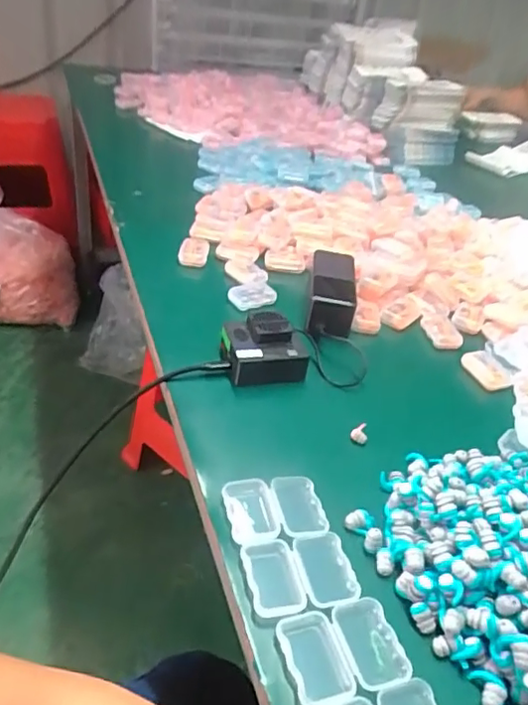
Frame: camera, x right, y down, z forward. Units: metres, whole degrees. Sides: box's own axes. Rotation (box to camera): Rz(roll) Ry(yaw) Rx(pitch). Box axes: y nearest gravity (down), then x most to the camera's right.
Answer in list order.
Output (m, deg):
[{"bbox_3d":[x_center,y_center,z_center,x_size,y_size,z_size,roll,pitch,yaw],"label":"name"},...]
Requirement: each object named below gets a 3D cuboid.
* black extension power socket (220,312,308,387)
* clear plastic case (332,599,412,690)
[{"bbox_3d":[0.000,-0.004,0.575,0.082,0.048,0.065,2,37,-12],"label":"black extension power socket"},{"bbox_3d":[0.069,0.191,0.367,0.036,0.016,0.055,-10,40,-18],"label":"clear plastic case"}]

